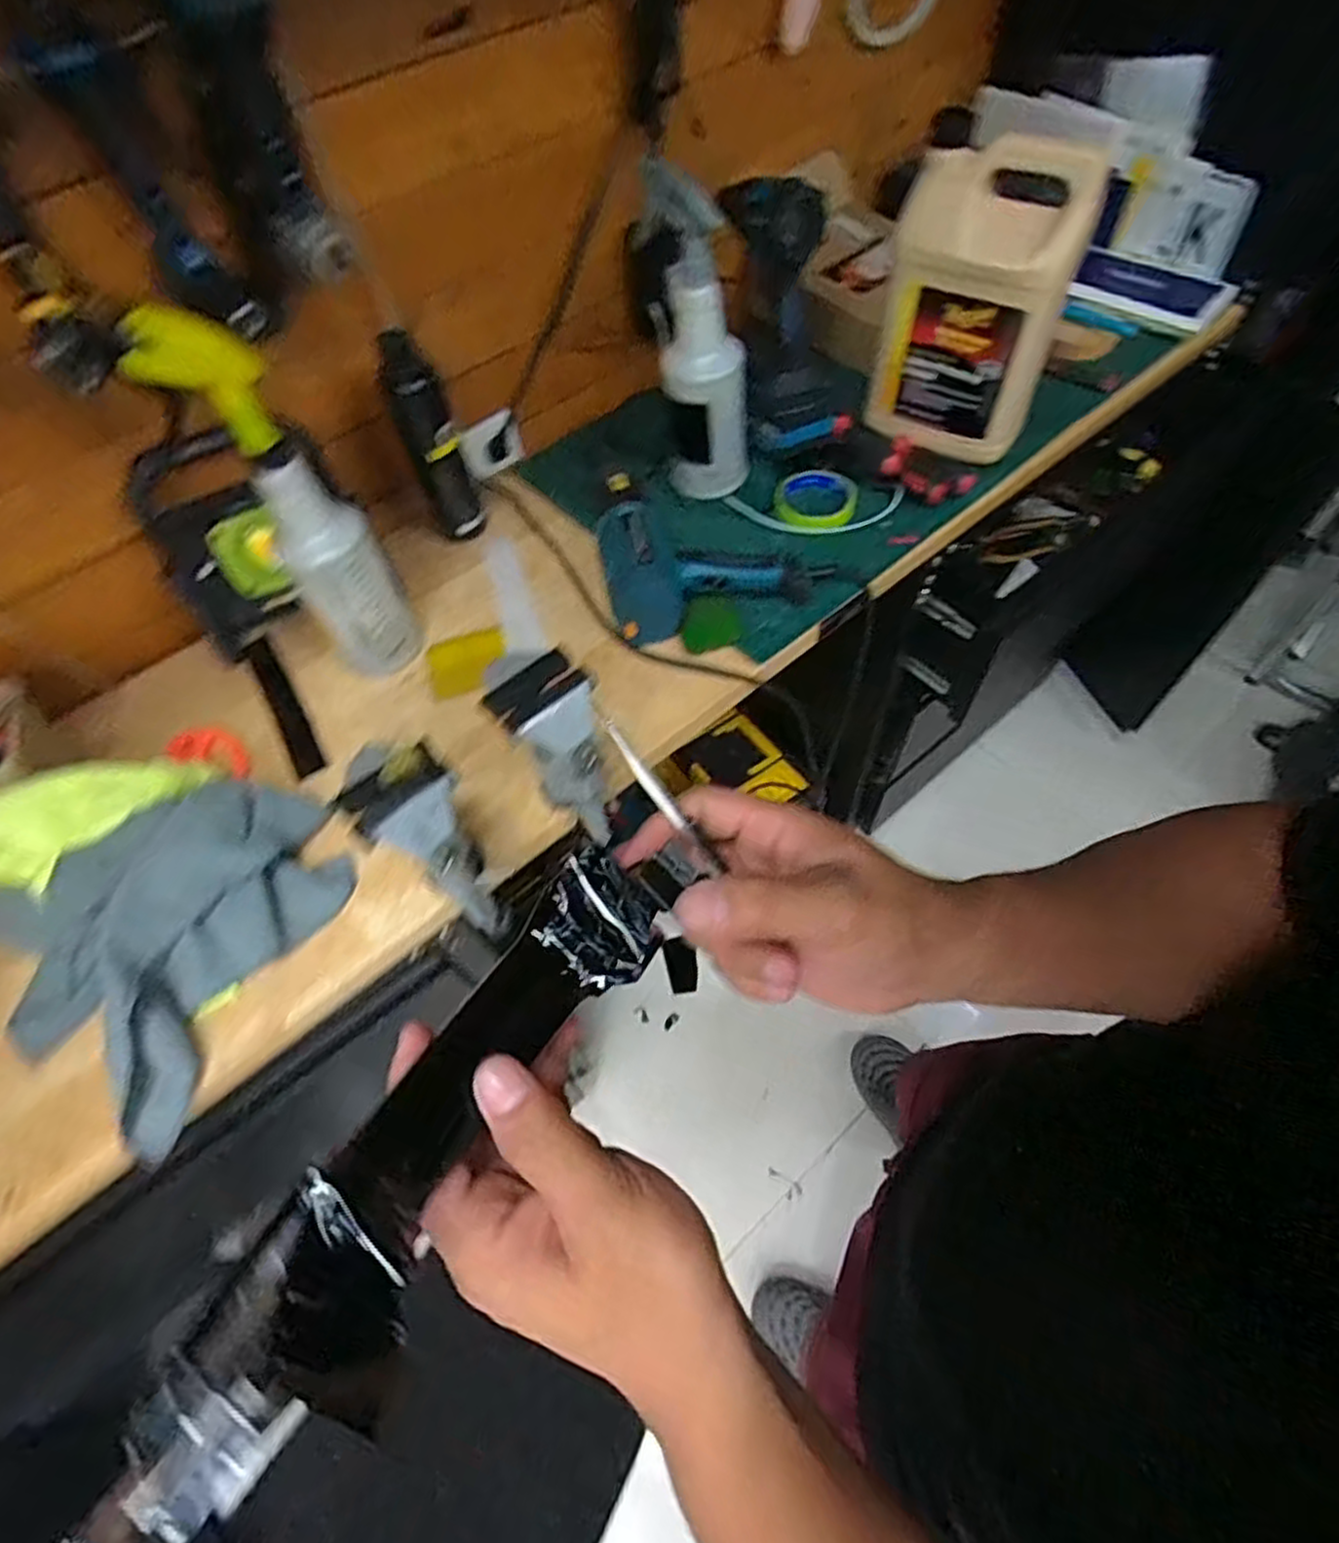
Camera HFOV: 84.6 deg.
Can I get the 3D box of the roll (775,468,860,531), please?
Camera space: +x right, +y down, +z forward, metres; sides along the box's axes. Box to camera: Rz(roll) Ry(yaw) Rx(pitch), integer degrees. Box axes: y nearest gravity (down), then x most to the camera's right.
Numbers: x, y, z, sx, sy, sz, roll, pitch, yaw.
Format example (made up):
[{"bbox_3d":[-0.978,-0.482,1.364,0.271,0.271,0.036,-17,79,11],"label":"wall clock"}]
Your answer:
[{"bbox_3d":[0.167,-0.311,0.850,0.093,0.026,0.092,-2,58,4],"label":"roll"}]

